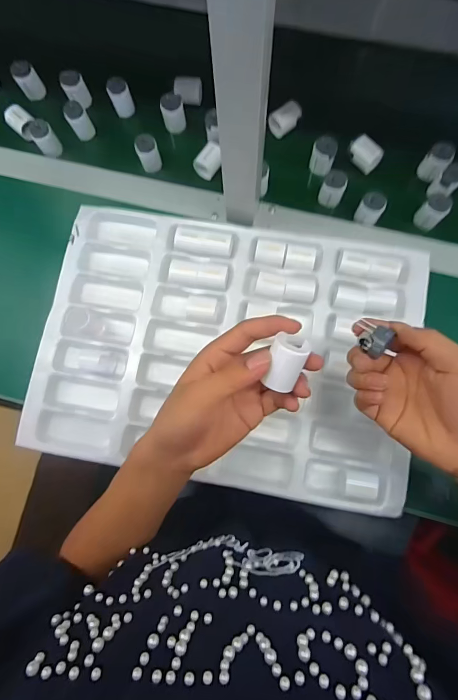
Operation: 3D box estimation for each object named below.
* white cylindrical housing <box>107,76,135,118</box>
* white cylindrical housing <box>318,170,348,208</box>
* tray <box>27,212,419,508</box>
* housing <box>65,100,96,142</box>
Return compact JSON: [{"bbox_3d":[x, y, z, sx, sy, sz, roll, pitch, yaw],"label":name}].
[{"bbox_3d":[-0.153,-0.358,0.516,0.028,0.039,0.028,-1,82,4],"label":"white cylindrical housing"},{"bbox_3d":[0.138,-0.214,0.483,0.029,0.042,0.027,-1,82,4],"label":"white cylindrical housing"},{"bbox_3d":[-0.002,-0.002,0.450,0.448,0.030,0.318,10,83,5],"label":"tray"},{"bbox_3d":[-0.214,-0.328,0.520,0.028,0.044,0.027,-1,82,4],"label":"housing"}]

